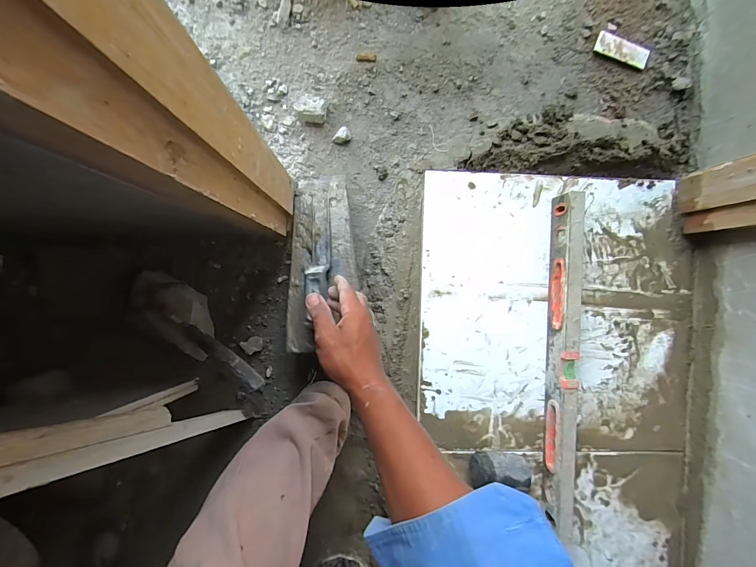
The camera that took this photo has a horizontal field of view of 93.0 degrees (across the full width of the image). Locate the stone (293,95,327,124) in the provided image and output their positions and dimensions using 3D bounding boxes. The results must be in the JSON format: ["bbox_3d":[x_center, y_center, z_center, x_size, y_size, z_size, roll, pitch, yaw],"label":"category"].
[{"bbox_3d":[-0.119,-0.314,0.643,0.055,0.023,0.048,23,89,-7],"label":"stone"}]

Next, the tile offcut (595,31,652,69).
[{"bbox_3d":[0.455,-0.434,0.666,0.101,0.012,0.037,20,89,-7],"label":"tile offcut"}]

